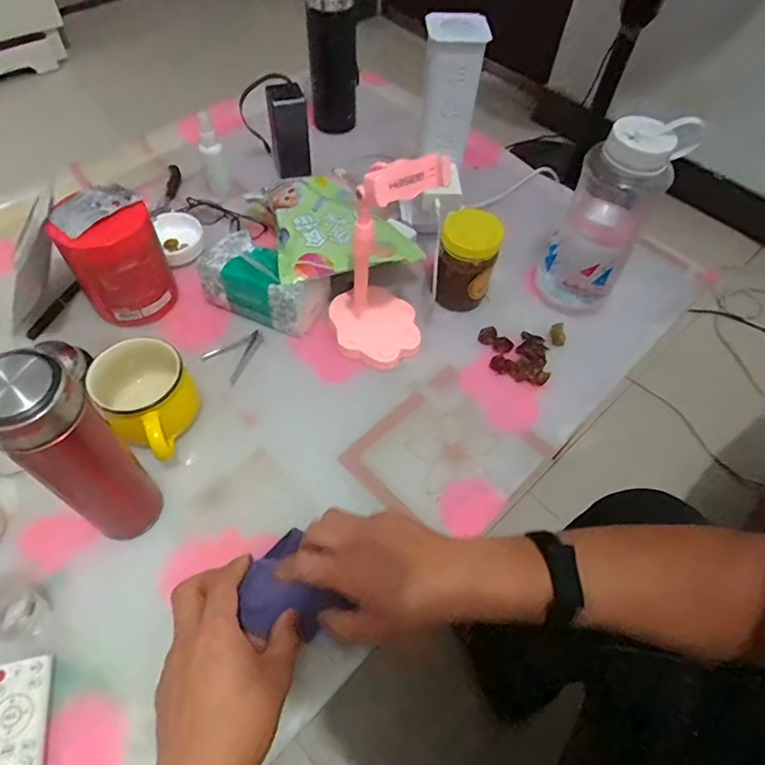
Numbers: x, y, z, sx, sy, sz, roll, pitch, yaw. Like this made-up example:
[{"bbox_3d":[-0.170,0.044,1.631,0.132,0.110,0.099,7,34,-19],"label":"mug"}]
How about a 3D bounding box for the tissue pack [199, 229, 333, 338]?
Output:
[{"bbox_3d":[-0.141,-0.125,0.649,0.138,0.078,0.089,21,57,9],"label":"tissue pack"}]

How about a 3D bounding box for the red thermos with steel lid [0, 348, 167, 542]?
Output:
[{"bbox_3d":[-0.237,0.067,0.425,0.060,0.246,0.063,-36,66,-25],"label":"red thermos with steel lid"}]

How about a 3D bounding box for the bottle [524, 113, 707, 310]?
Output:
[{"bbox_3d":[0.280,-0.205,0.644,0.099,0.238,0.121,32,60,16],"label":"bottle"}]

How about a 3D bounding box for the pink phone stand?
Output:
[{"bbox_3d":[-0.002,-0.122,0.549,0.103,0.252,0.104,-2,56,-6],"label":"pink phone stand"}]

